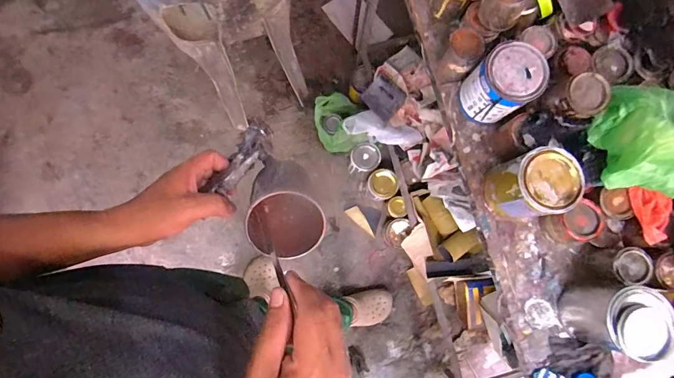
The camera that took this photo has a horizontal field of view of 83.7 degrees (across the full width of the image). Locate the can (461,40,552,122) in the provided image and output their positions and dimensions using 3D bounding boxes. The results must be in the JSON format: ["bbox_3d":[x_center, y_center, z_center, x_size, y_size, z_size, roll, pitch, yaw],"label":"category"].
[{"bbox_3d":[0.293,-0.180,0.670,0.104,0.123,0.098,0,79,-2],"label":"can"}]

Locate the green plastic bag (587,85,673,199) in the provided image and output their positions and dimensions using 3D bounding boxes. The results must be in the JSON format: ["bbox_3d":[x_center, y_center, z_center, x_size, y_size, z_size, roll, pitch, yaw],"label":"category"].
[{"bbox_3d":[0.500,-0.080,0.576,0.166,0.092,0.178,8,79,-1],"label":"green plastic bag"}]

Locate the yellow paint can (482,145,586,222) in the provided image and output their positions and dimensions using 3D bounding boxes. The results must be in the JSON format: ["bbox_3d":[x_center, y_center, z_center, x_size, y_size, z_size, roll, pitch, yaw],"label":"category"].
[{"bbox_3d":[0.326,-0.002,0.644,0.109,0.136,0.100,0,79,-2],"label":"yellow paint can"}]

